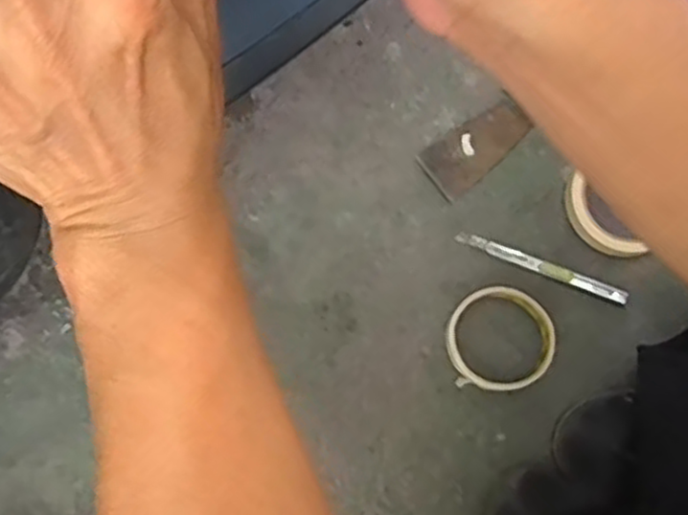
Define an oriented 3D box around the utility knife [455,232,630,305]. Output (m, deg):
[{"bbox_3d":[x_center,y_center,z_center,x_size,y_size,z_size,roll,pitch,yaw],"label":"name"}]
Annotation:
[{"bbox_3d":[0.169,0.007,0.622,0.147,0.011,0.012,23,77,4],"label":"utility knife"}]

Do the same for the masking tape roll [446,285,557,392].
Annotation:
[{"bbox_3d":[0.128,0.067,0.603,0.088,0.015,0.085,0,77,-2],"label":"masking tape roll"}]

